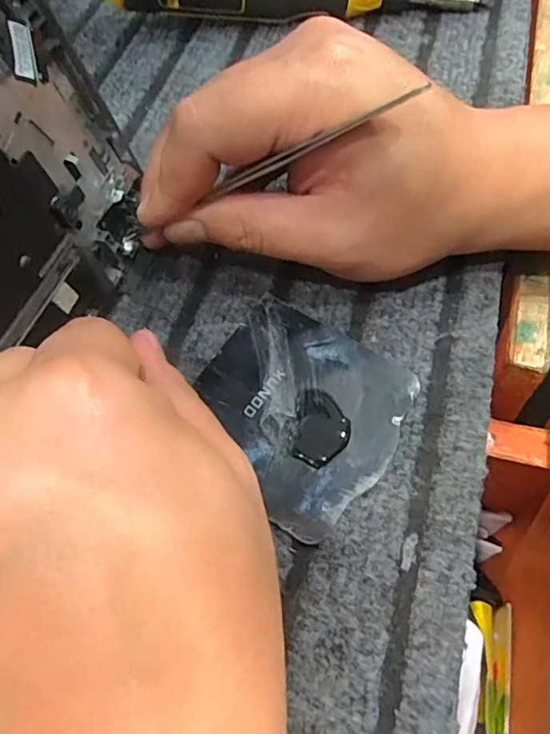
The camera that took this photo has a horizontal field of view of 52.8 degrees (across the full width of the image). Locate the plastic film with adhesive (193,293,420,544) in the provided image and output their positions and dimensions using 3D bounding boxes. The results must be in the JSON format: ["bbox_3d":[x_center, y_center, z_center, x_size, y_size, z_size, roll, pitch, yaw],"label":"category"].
[{"bbox_3d":[0.008,0.015,0.211,0.077,0.004,0.076,32,67,17],"label":"plastic film with adhesive"}]

